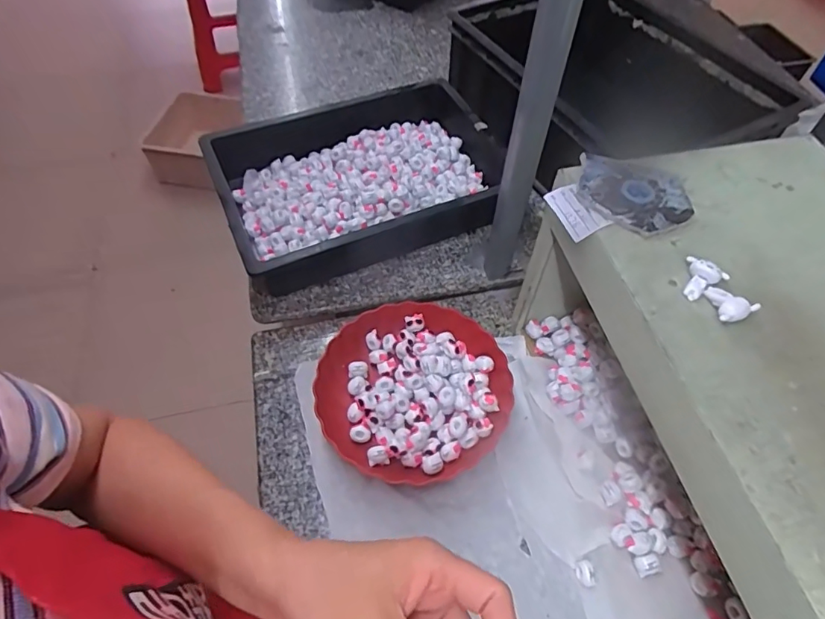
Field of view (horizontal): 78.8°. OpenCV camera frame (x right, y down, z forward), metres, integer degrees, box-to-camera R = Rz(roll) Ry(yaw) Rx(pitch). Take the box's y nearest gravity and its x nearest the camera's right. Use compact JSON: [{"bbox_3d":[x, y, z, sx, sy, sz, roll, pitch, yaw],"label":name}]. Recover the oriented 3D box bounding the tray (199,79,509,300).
[{"bbox_3d":[-0.079,-0.223,0.846,0.449,0.097,0.333,-19,57,-14],"label":"tray"}]

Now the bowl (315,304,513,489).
[{"bbox_3d":[0.003,0.101,0.657,0.239,0.046,0.237,0,55,-1],"label":"bowl"}]

